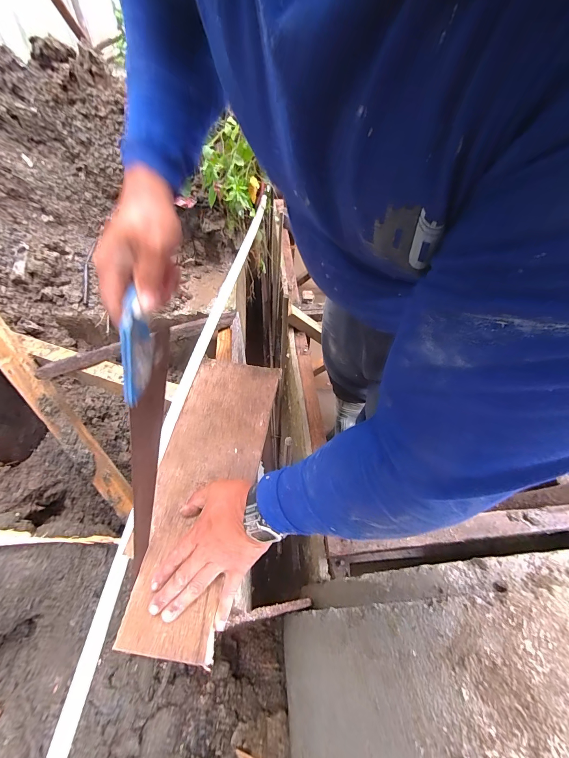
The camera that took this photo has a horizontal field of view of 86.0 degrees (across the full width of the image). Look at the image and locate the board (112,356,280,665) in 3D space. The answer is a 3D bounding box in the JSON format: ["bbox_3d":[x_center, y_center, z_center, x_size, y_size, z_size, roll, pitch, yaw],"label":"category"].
[{"bbox_3d":[-0.121,0.147,0.473,0.150,0.008,0.423,9,57,4],"label":"board"}]

